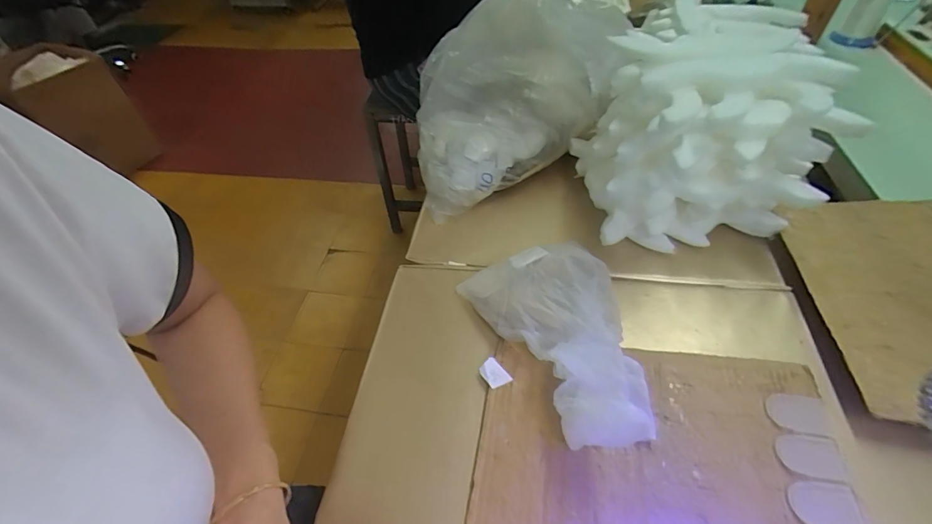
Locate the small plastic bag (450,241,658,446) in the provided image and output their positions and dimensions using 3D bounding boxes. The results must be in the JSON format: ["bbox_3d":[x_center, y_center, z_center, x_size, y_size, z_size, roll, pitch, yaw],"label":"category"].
[{"bbox_3d":[0.104,0.057,0.403,0.144,0.076,0.238,-24,51,-17],"label":"small plastic bag"}]

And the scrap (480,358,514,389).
[{"bbox_3d":[0.027,0.106,0.403,0.020,0.004,0.028,-35,64,-16],"label":"scrap"}]

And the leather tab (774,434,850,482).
[{"bbox_3d":[0.277,0.155,0.341,0.048,0.004,0.033,3,48,7],"label":"leather tab"}]

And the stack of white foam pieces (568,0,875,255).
[{"bbox_3d":[0.271,-0.139,0.502,0.237,0.186,0.189,-2,48,3],"label":"stack of white foam pieces"}]

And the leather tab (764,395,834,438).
[{"bbox_3d":[0.285,0.130,0.363,0.048,0.004,0.032,6,49,10],"label":"leather tab"}]

